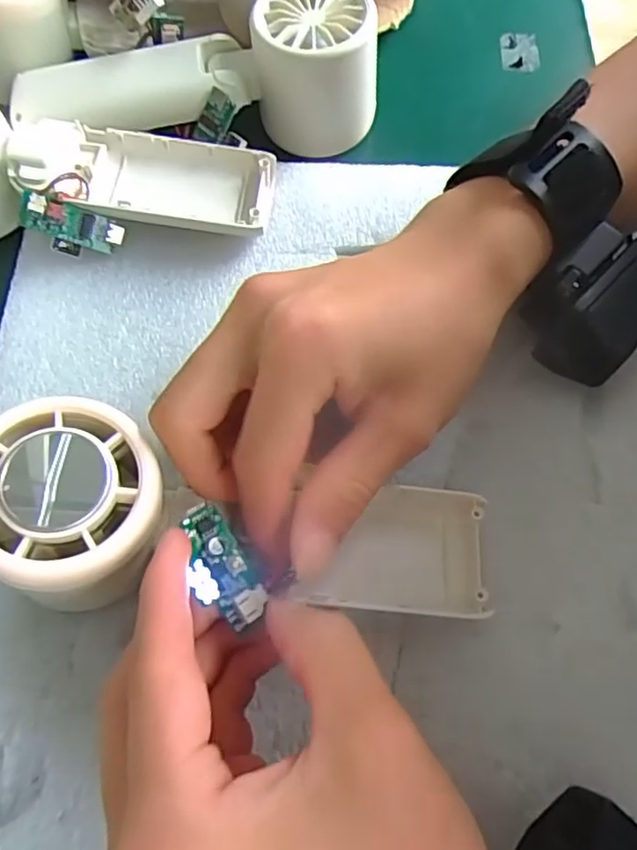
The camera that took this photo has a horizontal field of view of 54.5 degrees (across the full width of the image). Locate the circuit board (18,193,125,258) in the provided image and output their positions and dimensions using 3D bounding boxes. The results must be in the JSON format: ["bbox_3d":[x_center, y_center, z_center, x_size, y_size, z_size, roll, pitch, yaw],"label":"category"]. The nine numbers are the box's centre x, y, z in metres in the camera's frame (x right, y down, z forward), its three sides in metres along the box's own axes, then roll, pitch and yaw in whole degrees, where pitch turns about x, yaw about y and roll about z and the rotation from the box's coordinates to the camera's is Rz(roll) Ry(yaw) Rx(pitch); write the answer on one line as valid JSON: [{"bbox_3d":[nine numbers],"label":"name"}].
[{"bbox_3d":[-0.105,-0.081,0.261,0.040,0.021,0.011,13,62,-32],"label":"circuit board"}]

